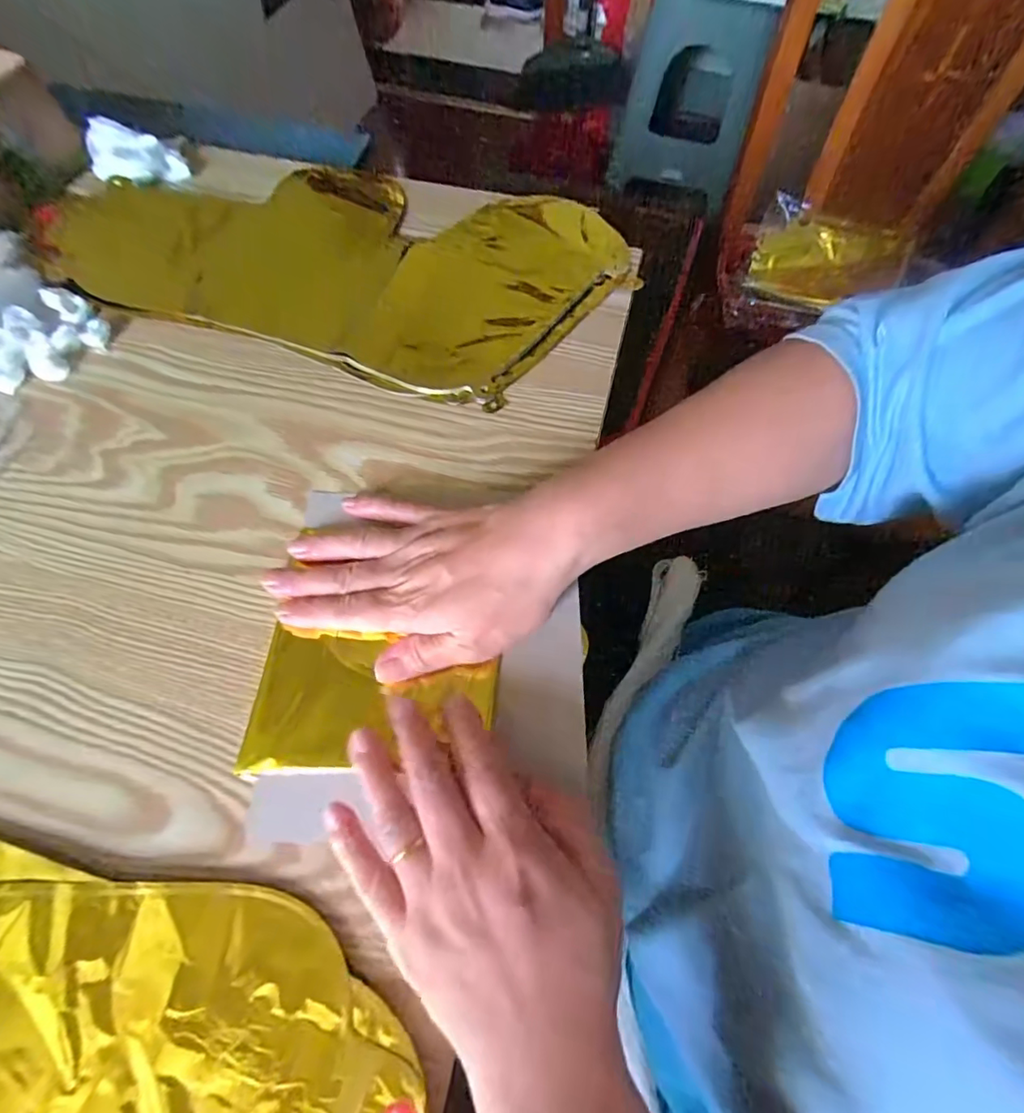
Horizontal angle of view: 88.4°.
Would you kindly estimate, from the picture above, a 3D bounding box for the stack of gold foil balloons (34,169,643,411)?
[{"bbox_3d":[-0.134,-0.231,0.401,0.412,0.018,0.204,15,67,6],"label":"stack of gold foil balloons"}]

